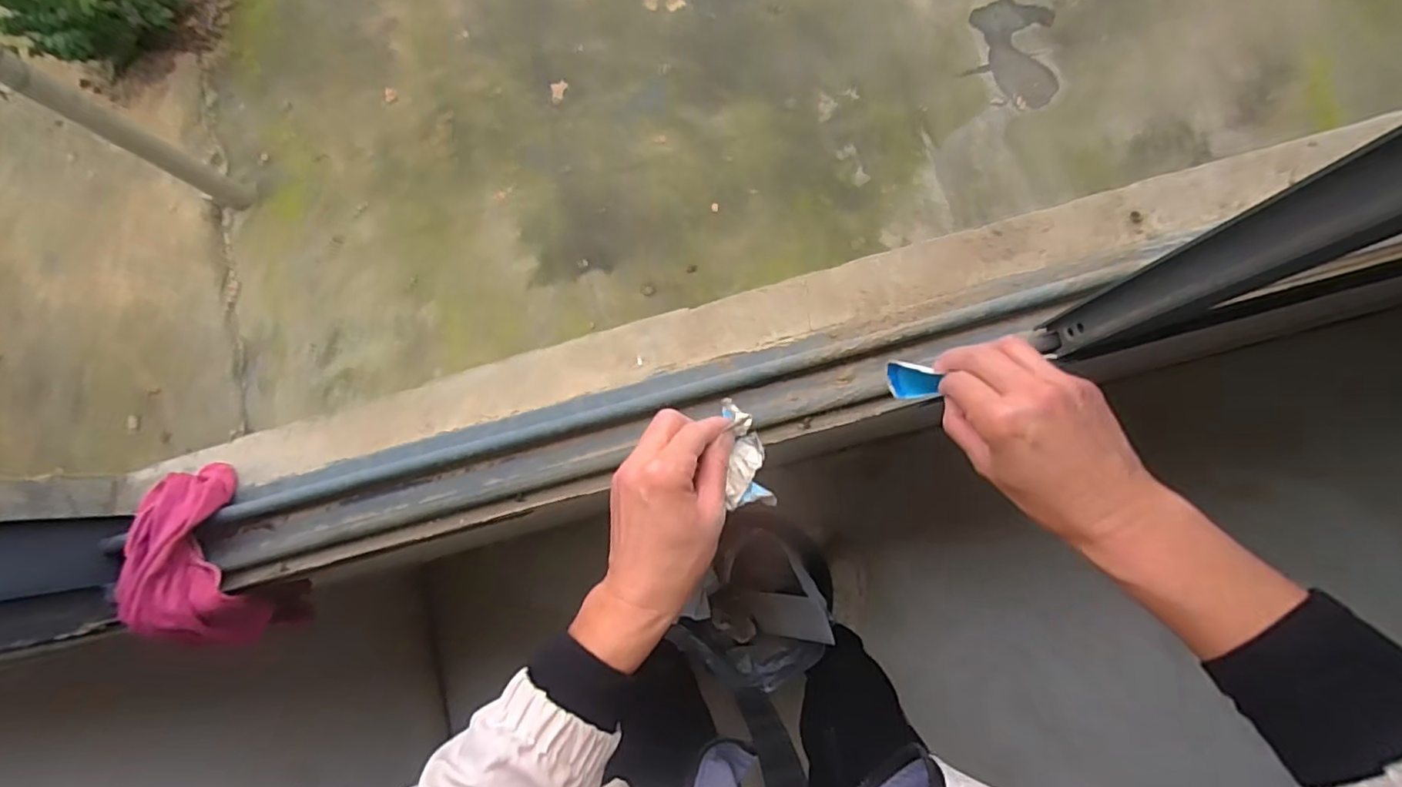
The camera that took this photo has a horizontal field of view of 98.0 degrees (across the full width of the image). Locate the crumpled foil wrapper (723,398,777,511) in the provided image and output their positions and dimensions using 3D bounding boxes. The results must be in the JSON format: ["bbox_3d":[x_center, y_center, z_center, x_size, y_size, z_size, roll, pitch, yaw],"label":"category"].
[{"bbox_3d":[0.032,0.041,0.440,0.030,0.010,0.080,-8,69,3],"label":"crumpled foil wrapper"}]

